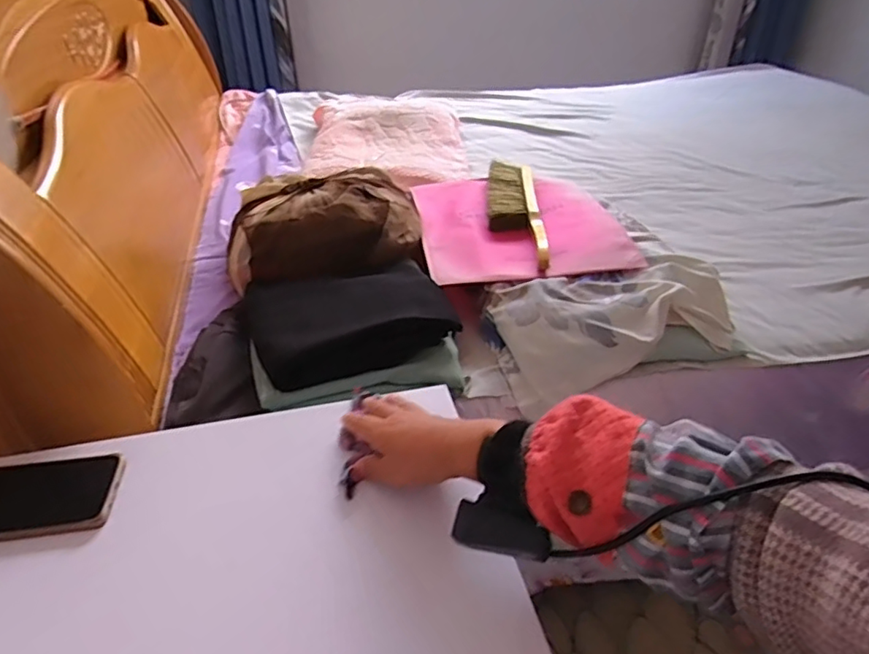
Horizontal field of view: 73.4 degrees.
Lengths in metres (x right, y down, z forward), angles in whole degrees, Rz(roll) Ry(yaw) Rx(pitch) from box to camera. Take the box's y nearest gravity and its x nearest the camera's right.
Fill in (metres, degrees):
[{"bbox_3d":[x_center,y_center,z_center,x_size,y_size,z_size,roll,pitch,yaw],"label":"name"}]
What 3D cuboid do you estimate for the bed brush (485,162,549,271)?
[{"bbox_3d":[0.137,-0.207,1.015,0.087,0.032,0.370,1,36,2],"label":"bed brush"}]

